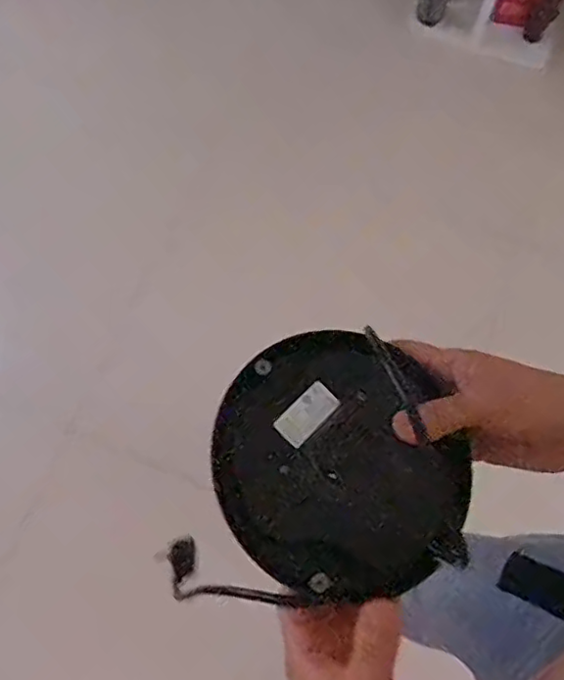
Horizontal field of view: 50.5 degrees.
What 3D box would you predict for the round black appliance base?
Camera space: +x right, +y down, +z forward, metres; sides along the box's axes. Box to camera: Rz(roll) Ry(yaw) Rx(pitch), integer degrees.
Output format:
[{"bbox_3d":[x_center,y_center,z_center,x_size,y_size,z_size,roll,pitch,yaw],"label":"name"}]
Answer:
[{"bbox_3d":[0.034,0.068,0.336,0.145,0.023,0.155,1,71,-2],"label":"round black appliance base"}]

